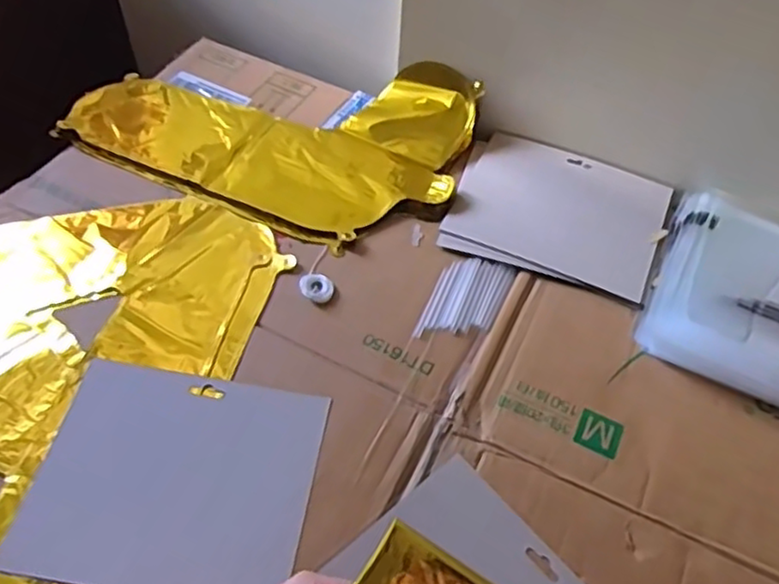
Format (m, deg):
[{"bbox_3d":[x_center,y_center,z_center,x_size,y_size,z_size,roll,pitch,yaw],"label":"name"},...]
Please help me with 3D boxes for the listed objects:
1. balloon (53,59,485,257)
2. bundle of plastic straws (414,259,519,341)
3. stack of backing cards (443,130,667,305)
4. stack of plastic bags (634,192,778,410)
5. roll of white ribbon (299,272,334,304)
[{"bbox_3d":[-0.122,-0.183,0.701,0.394,0.044,0.230,22,55,12],"label":"balloon"},{"bbox_3d":[0.068,0.006,0.603,0.060,0.004,0.101,22,56,12],"label":"bundle of plastic straws"},{"bbox_3d":[0.168,-0.083,0.670,0.201,0.007,0.168,17,55,9],"label":"stack of backing cards"},{"bbox_3d":[0.360,0.009,0.604,0.231,0.025,0.217,24,56,13],"label":"stack of plastic bags"},{"bbox_3d":[-0.064,-0.004,0.596,0.032,0.006,0.026,39,60,22],"label":"roll of white ribbon"}]

